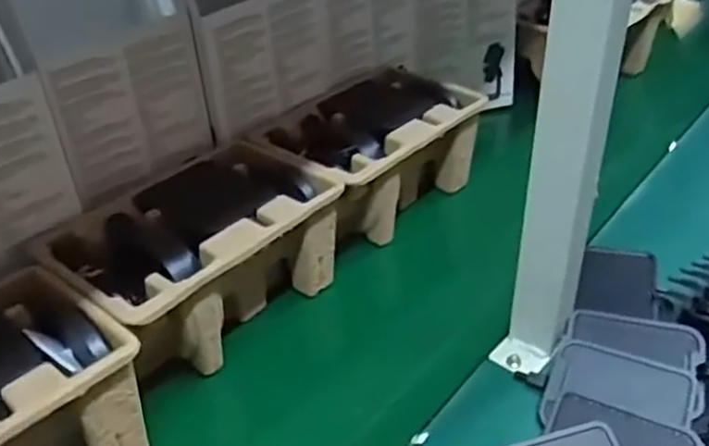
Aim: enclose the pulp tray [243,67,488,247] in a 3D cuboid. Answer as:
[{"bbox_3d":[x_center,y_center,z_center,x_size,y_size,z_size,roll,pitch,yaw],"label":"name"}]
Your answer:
[{"bbox_3d":[0.014,-0.074,0.732,0.155,0.108,0.223,32,51,31],"label":"pulp tray"}]

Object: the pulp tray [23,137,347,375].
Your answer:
[{"bbox_3d":[-0.128,0.027,0.591,0.136,0.112,0.219,31,50,30],"label":"pulp tray"}]

